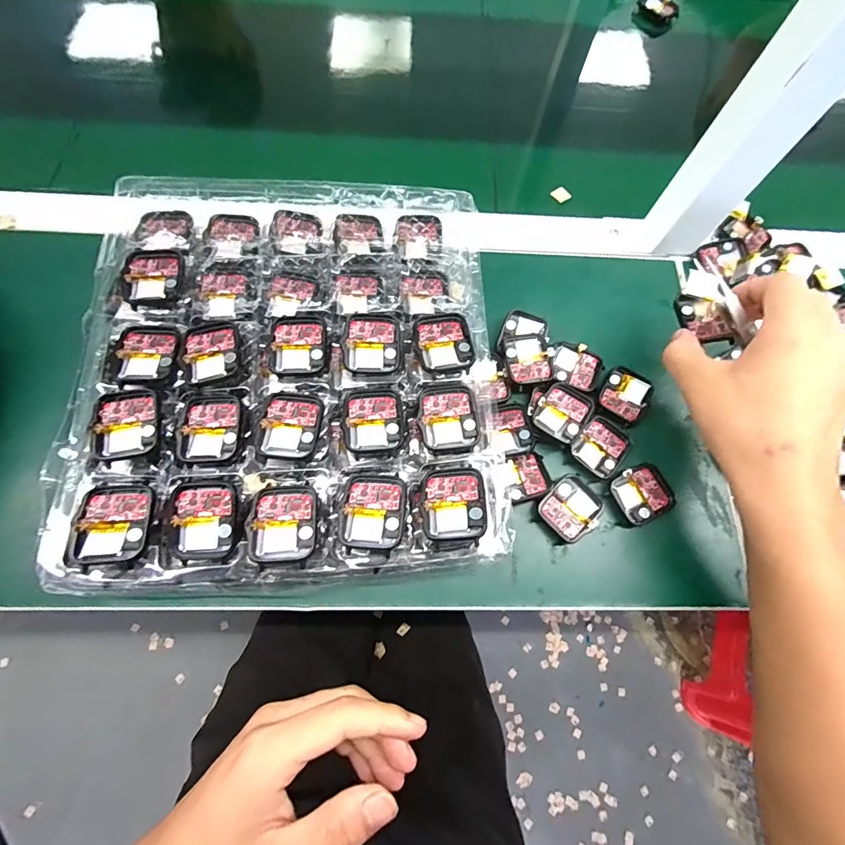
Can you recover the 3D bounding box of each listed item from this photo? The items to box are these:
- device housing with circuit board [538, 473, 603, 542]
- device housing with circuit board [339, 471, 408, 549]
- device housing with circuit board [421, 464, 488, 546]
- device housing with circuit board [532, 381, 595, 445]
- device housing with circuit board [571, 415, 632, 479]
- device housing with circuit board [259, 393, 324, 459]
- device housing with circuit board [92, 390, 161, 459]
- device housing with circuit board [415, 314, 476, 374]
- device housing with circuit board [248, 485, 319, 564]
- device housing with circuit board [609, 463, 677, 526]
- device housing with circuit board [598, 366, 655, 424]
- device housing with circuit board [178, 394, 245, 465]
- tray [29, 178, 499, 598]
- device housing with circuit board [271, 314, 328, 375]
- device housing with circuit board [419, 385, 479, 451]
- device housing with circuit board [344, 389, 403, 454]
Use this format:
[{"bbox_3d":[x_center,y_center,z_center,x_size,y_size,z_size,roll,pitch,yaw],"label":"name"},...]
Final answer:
[{"bbox_3d":[0.109,0.061,0.300,0.038,0.009,0.042,44,74,11],"label":"device housing with circuit board"},{"bbox_3d":[-0.028,0.051,0.243,0.036,0.005,0.043,7,71,-2],"label":"device housing with circuit board"},{"bbox_3d":[0.019,0.046,0.244,0.037,0.010,0.045,5,71,-2],"label":"device housing with circuit board"},{"bbox_3d":[0.107,-0.008,0.314,0.037,0.008,0.040,33,72,7],"label":"device housing with circuit board"},{"bbox_3d":[0.136,0.018,0.316,0.035,0.005,0.042,35,71,15],"label":"device housing with circuit board"},{"bbox_3d":[-0.081,0.001,0.257,0.035,0.007,0.042,7,71,-2],"label":"device housing with circuit board"},{"bbox_3d":[-0.177,0.001,0.252,0.037,0.013,0.041,-2,71,-5],"label":"device housing with circuit board"},{"bbox_3d":[0.015,-0.054,0.282,0.037,0.009,0.043,-7,72,-6],"label":"device housing with circuit board"},{"bbox_3d":[-0.079,0.057,0.237,0.035,0.005,0.043,1,71,-4],"label":"device housing with circuit board"},{"bbox_3d":[0.163,0.052,0.306,0.041,0.010,0.036,-25,75,-12],"label":"device housing with circuit board"},{"bbox_3d":[0.161,-0.023,0.329,0.035,0.007,0.042,33,72,7],"label":"device housing with circuit board"},{"bbox_3d":[-0.130,0.003,0.258,0.038,0.005,0.044,2,71,-4],"label":"device housing with circuit board"},{"bbox_3d":[-0.084,-0.045,0.280,0.263,0.039,0.284,-2,71,-5],"label":"tray"},{"bbox_3d":[-0.083,-0.054,0.279,0.036,0.006,0.044,-4,71,-5],"label":"device housing with circuit board"},{"bbox_3d":[0.017,-0.003,0.269,0.036,0.008,0.042,-1,71,-4],"label":"device housing with circuit board"},{"bbox_3d":[-0.031,-0.002,0.265,0.035,0.006,0.043,0,71,-4],"label":"device housing with circuit board"}]

